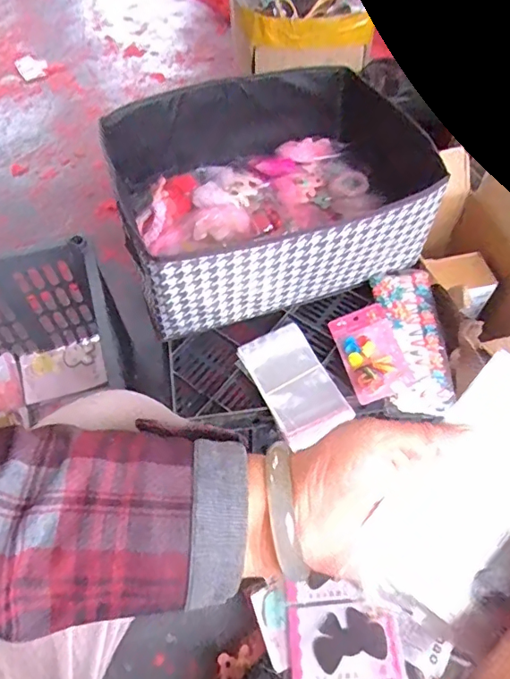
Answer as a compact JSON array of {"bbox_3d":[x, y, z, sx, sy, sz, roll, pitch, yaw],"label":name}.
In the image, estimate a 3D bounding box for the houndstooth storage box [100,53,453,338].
[{"bbox_3d":[0.036,-0.218,0.738,0.435,0.159,0.325,-16,58,-9],"label":"houndstooth storage box"}]

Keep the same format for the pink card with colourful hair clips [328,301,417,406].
[{"bbox_3d":[0.159,0.016,0.689,0.080,0.012,0.139,-21,56,7],"label":"pink card with colourful hair clips"}]

